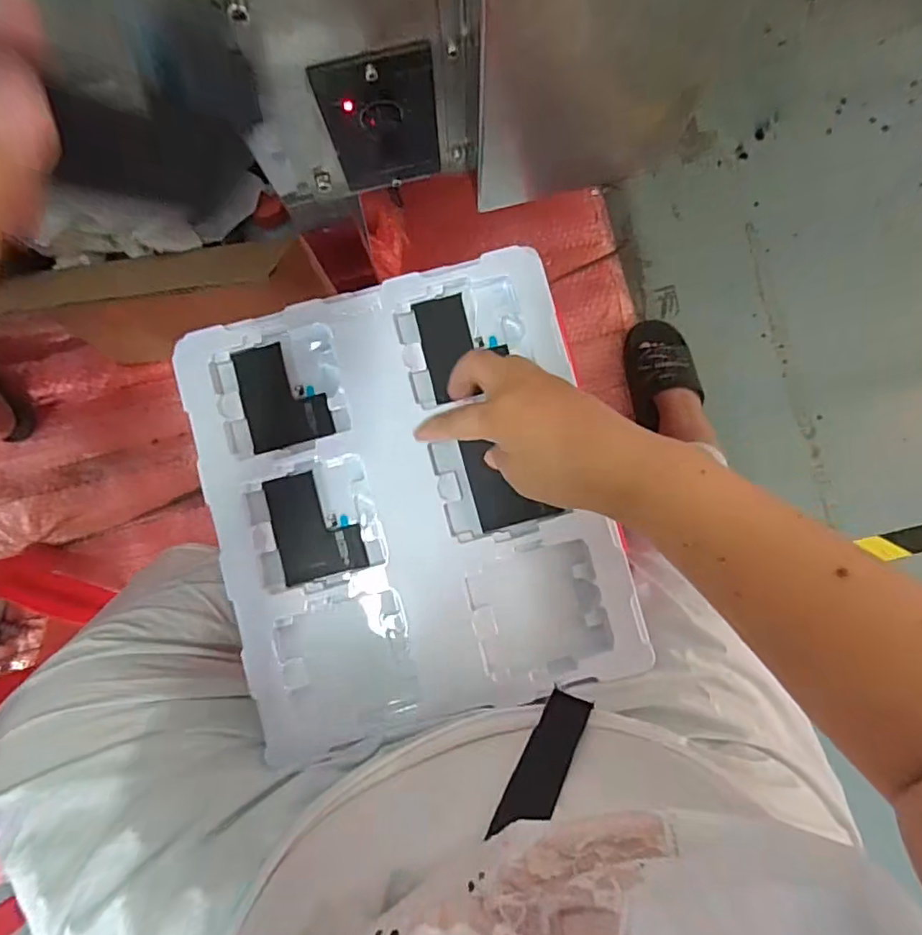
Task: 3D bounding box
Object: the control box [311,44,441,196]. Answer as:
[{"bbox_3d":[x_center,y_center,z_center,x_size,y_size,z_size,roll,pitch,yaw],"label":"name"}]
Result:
[{"bbox_3d":[-0.042,-0.185,0.313,0.058,0.089,0.012,-11,86,0],"label":"control box"}]

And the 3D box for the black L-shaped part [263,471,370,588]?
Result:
[{"bbox_3d":[-0.106,0.042,0.421,0.060,0.004,0.077,-14,86,0],"label":"black L-shaped part"}]

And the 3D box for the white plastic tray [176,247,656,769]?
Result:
[{"bbox_3d":[-0.038,0.022,0.416,0.274,0.015,0.308,-14,86,0],"label":"white plastic tray"}]

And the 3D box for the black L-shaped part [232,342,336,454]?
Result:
[{"bbox_3d":[-0.132,-0.055,0.429,0.060,0.005,0.077,-16,86,-1],"label":"black L-shaped part"}]

